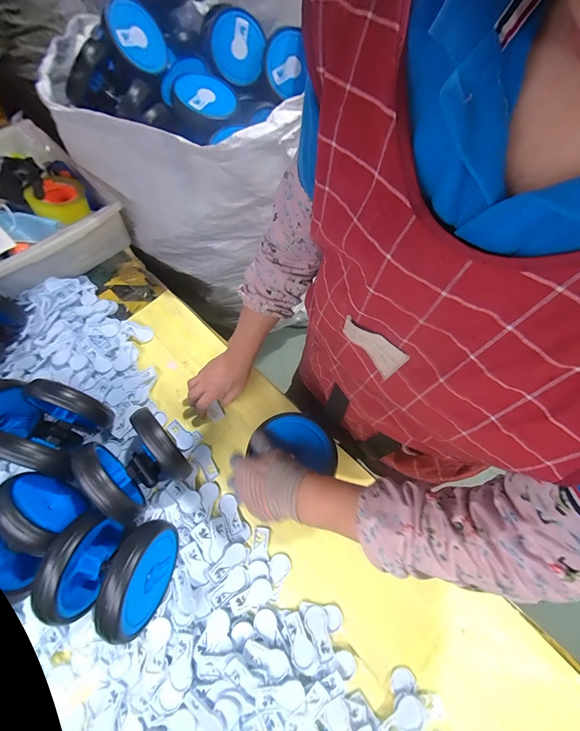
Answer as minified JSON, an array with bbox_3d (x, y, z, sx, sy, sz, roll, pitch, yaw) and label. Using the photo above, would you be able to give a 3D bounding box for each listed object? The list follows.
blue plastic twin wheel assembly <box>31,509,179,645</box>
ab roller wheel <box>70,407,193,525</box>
[{"bbox_3d":[-0.240,0.273,0.393,0.127,0.107,0.123,6,66,3],"label":"blue plastic twin wheel assembly"},{"bbox_3d":[-0.238,0.159,0.474,0.118,0.133,0.123,-39,72,-15],"label":"ab roller wheel"}]

